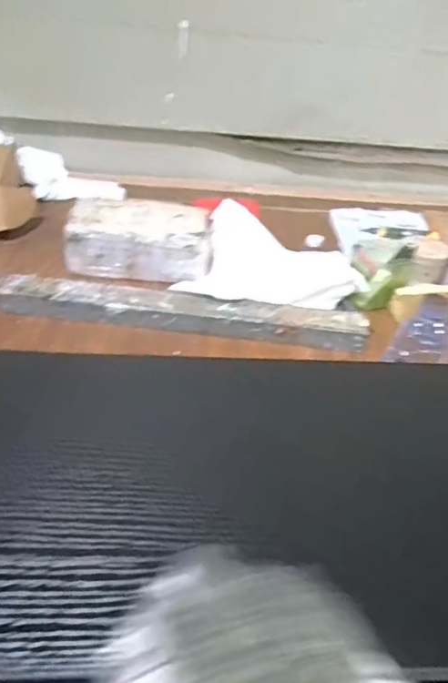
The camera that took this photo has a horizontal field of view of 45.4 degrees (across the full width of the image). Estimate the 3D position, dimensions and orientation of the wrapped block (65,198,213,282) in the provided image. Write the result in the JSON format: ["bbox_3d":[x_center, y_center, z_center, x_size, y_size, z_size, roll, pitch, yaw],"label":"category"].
[{"bbox_3d":[-0.138,-0.173,0.920,0.254,0.100,0.126,4,35,1],"label":"wrapped block"}]

